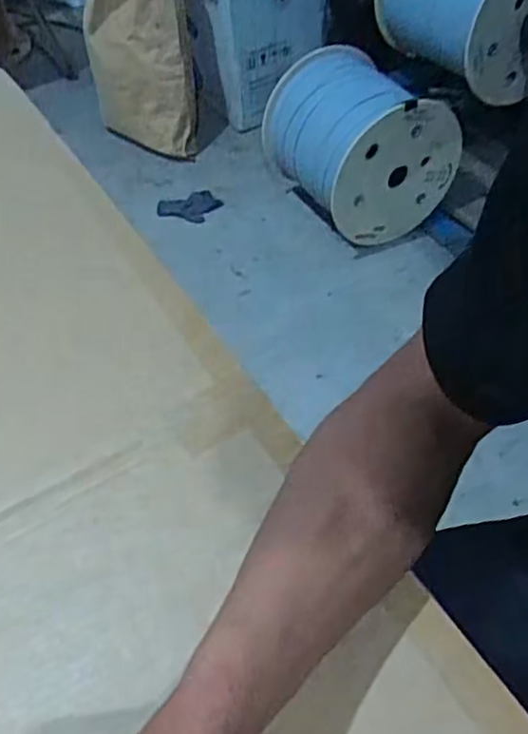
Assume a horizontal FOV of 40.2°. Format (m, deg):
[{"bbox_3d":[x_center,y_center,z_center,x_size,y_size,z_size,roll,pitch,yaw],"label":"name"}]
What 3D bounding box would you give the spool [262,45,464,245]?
[{"bbox_3d":[0.228,-0.581,1.773,0.337,0.310,0.431,-20,50,-14],"label":"spool"}]

